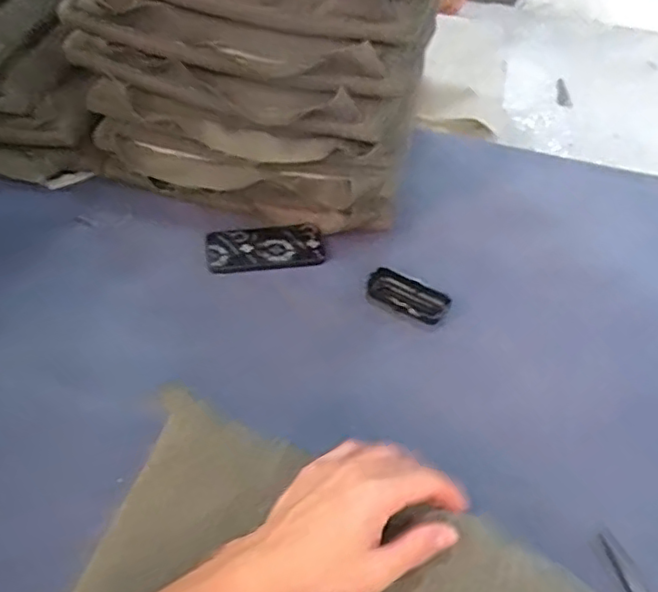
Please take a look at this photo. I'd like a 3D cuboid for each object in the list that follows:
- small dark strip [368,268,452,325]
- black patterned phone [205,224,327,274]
[{"bbox_3d":[0.103,0.000,0.819,0.105,0.021,0.044,23,46,16],"label":"small dark strip"},{"bbox_3d":[-0.089,-0.070,0.880,0.163,0.007,0.083,-7,46,-14],"label":"black patterned phone"}]

